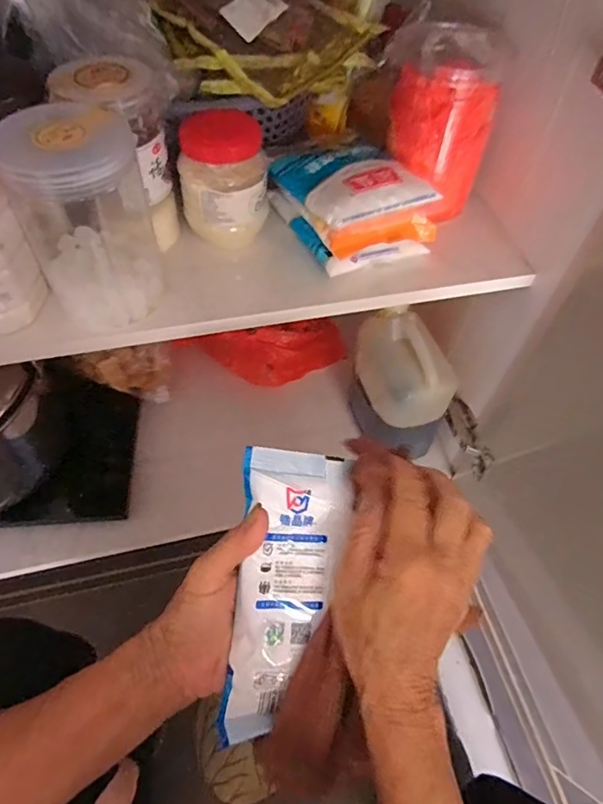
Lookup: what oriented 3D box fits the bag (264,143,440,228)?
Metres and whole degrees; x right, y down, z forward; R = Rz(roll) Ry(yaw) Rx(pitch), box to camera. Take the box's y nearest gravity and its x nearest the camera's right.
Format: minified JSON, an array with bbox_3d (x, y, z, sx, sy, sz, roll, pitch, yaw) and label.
[{"bbox_3d":[0.048,-0.211,0.481,0.110,0.033,0.123,-20,58,-16],"label":"bag"}]

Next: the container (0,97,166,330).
[{"bbox_3d":[-0.173,-0.148,0.413,0.103,0.143,0.095,-15,57,-13],"label":"container"}]

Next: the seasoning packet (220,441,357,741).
[{"bbox_3d":[-0.015,0.116,0.309,0.064,0.023,0.169,13,83,6],"label":"seasoning packet"}]

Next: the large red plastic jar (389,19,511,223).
[{"bbox_3d":[0.138,-0.281,0.515,0.103,0.137,0.100,15,55,8],"label":"large red plastic jar"}]

